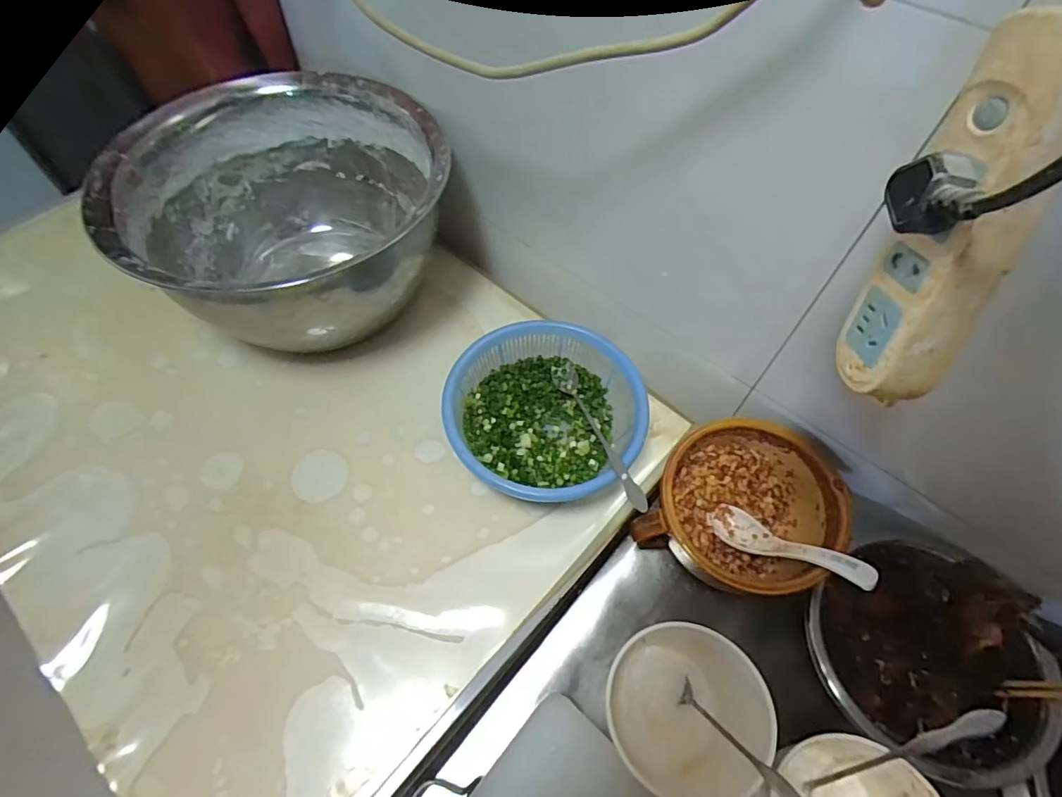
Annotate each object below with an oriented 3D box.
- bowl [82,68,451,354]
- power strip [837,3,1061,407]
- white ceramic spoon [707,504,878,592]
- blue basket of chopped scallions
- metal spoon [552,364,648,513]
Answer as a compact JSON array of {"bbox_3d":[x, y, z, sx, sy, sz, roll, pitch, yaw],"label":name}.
[{"bbox_3d":[-0.247,-0.182,0.568,0.296,0.178,0.300,1,58,-1],"label":"bowl"},{"bbox_3d":[0.192,-0.074,0.238,0.031,0.163,0.056,8,37,3],"label":"power strip"},{"bbox_3d":[0.217,0.125,0.451,0.032,0.033,0.138,-39,23,-23],"label":"white ceramic spoon"},{"bbox_3d":[0.012,0.018,0.500,0.172,0.069,0.177,1,58,-1],"label":"blue basket of chopped scallions"},{"bbox_3d":[0.059,0.028,0.480,0.026,0.012,0.183,-15,43,-11],"label":"metal spoon"}]

